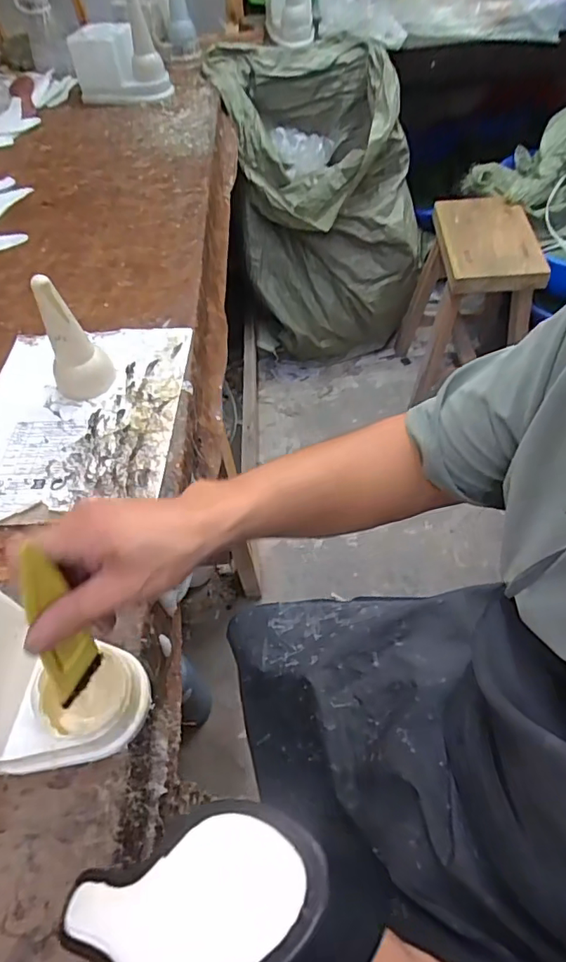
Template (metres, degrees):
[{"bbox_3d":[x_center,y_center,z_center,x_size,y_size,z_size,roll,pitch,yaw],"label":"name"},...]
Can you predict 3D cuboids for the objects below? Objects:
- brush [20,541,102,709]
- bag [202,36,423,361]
[{"bbox_3d":[-0.134,0.089,0.321,0.014,0.125,0.030,12,40,13],"label":"brush"},{"bbox_3d":[0.101,-0.686,1.408,0.426,0.662,0.362,-15,54,-7],"label":"bag"}]

